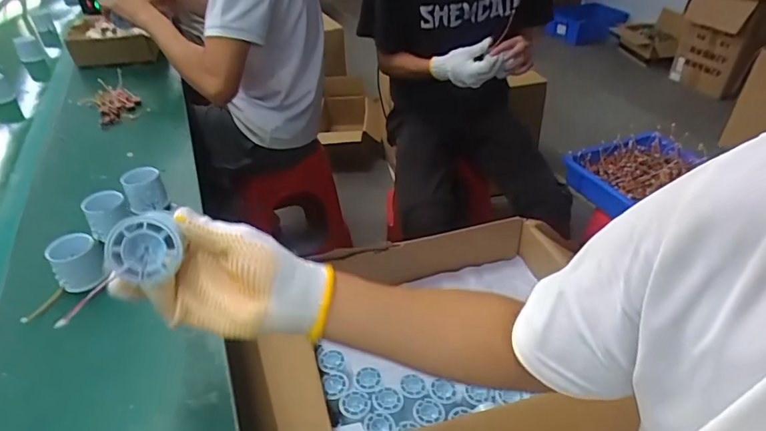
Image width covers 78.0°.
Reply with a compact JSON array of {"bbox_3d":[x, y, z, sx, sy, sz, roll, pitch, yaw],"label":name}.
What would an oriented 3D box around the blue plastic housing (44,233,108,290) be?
[{"bbox_3d":[-0.383,0.058,0.594,0.053,0.053,0.049,-23,43,-25],"label":"blue plastic housing"}]

